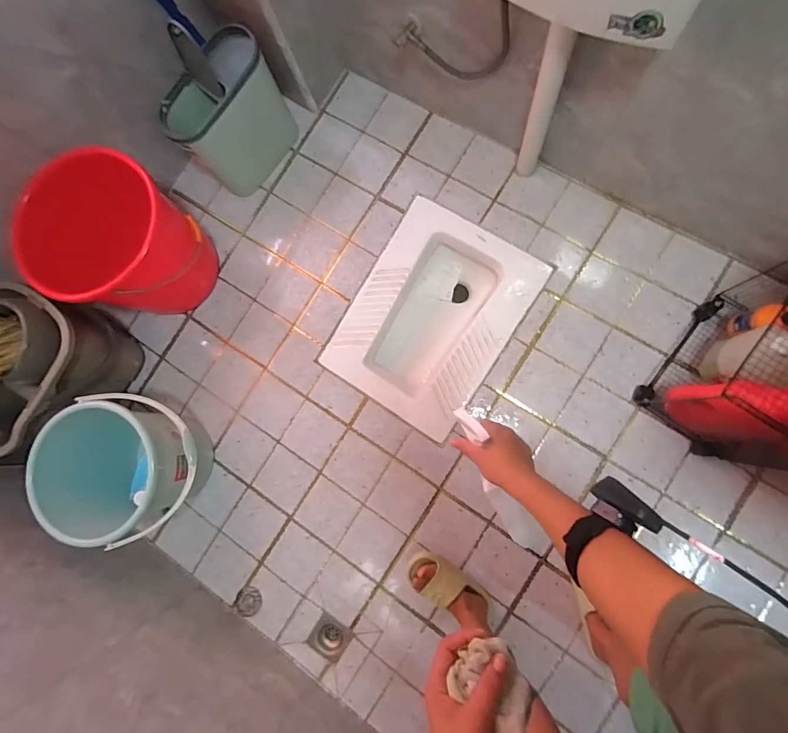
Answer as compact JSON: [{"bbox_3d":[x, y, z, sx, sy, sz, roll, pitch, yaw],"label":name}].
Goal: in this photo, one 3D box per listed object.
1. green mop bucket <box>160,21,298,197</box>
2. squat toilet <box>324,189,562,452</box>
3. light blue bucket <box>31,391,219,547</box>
[{"bbox_3d":[-0.433,-0.664,1.068,0.305,0.391,0.143,-45,81,0],"label":"green mop bucket"},{"bbox_3d":[0.118,-0.133,1.267,0.427,0.227,0.565,32,89,11],"label":"squat toilet"},{"bbox_3d":[-0.651,0.250,1.056,0.296,0.303,0.347,-4,83,6],"label":"light blue bucket"}]

